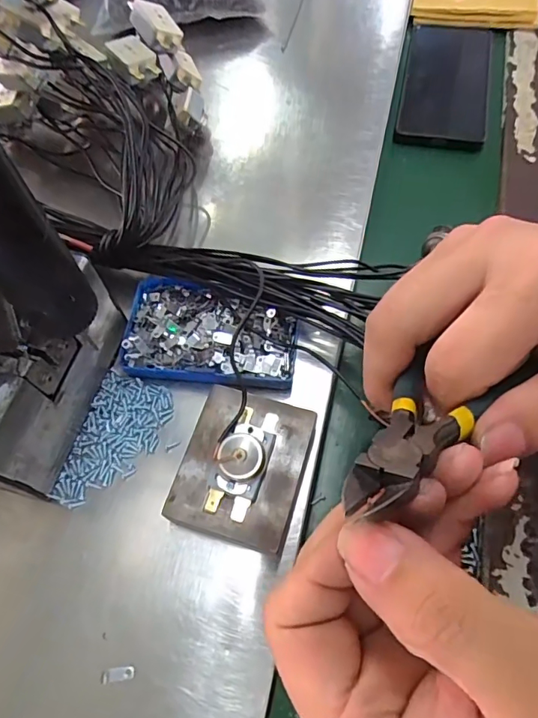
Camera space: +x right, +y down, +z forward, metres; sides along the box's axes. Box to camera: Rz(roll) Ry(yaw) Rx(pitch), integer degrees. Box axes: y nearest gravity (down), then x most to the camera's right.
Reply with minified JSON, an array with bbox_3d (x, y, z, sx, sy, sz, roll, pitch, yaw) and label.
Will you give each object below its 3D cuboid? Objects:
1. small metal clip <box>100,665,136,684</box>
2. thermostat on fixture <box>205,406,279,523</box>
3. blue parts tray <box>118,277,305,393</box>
[{"bbox_3d":[-0.076,0.158,0.238,0.016,0.004,0.006,-10,64,-3],"label":"small metal clip"},{"bbox_3d":[-0.013,0.052,0.250,0.026,0.020,0.059,14,65,9],"label":"thermostat on fixture"},{"bbox_3d":[-0.038,-0.018,0.315,0.112,0.017,0.070,4,64,4],"label":"blue parts tray"}]

